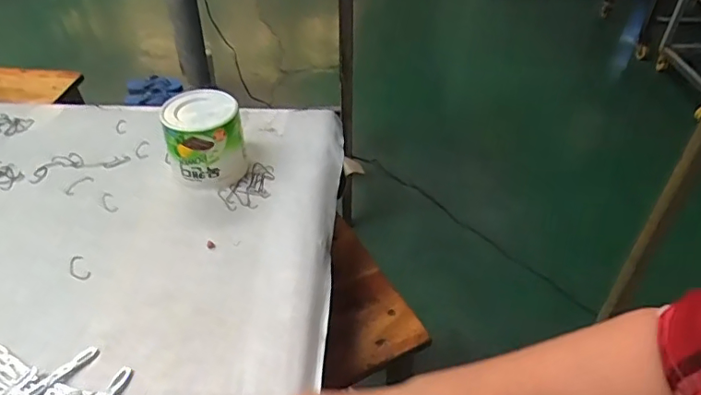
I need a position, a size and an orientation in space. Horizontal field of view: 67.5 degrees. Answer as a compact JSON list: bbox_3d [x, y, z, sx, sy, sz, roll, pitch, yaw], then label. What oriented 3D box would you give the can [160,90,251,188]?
[{"bbox_3d":[-0.186,-0.075,0.671,0.092,0.090,0.096,-14,43,-15],"label":"can"}]

